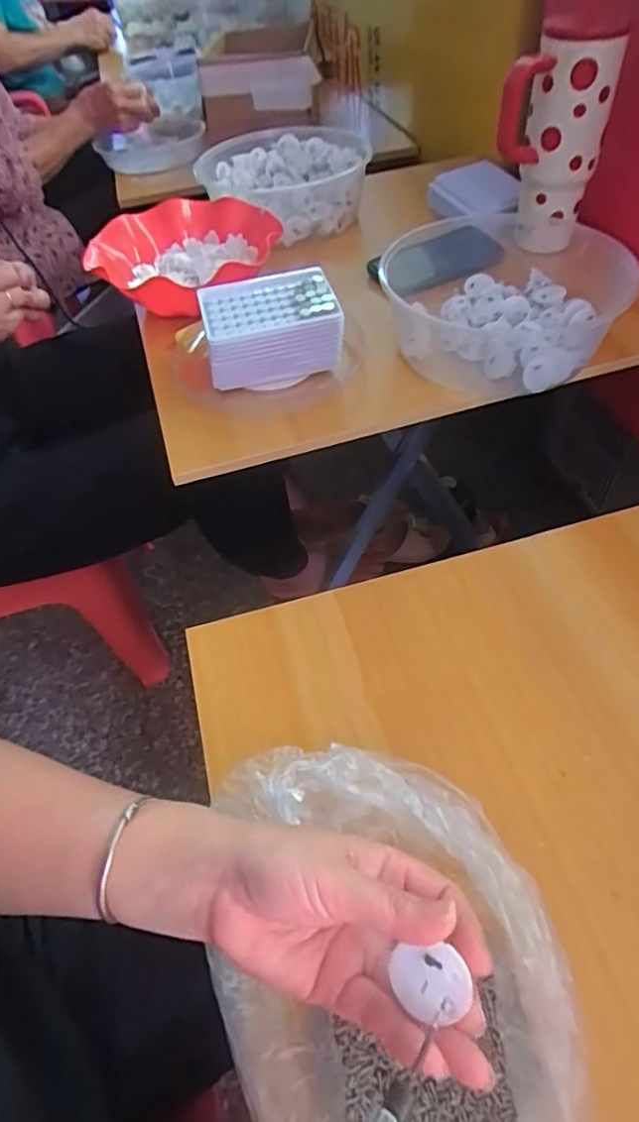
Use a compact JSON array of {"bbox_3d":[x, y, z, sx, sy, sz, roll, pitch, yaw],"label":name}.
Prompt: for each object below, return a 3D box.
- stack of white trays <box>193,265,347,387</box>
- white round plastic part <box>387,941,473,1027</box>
[{"bbox_3d":[-0.049,-0.230,0.581,0.130,0.066,0.097,-14,51,-4],"label":"stack of white trays"},{"bbox_3d":[0.047,0.171,0.238,0.030,0.008,0.025,-6,82,22],"label":"white round plastic part"}]

